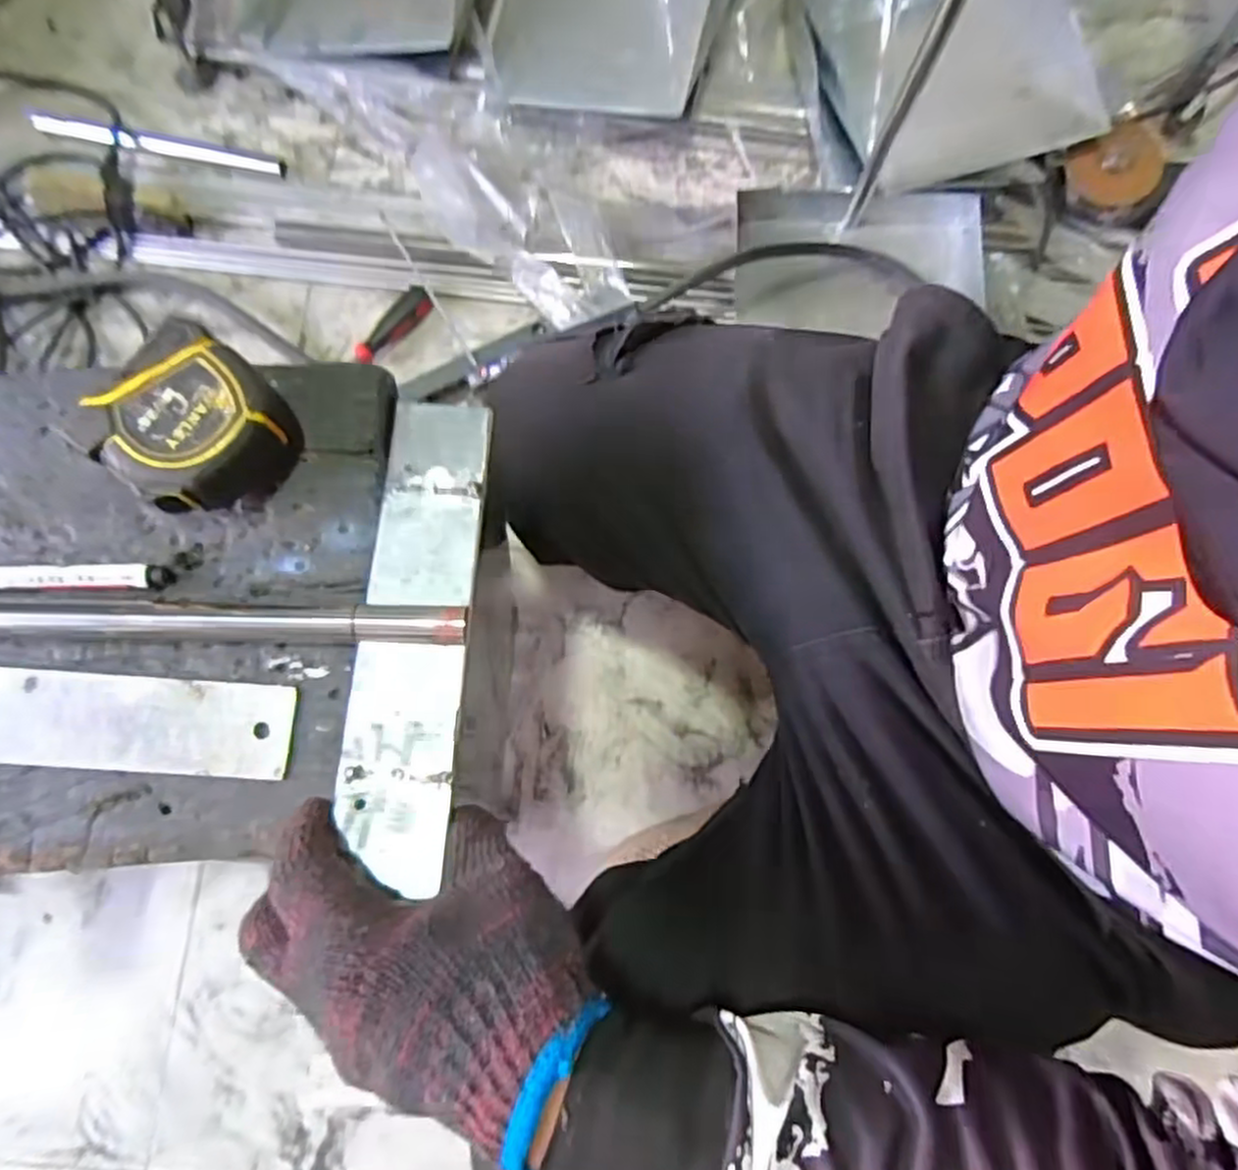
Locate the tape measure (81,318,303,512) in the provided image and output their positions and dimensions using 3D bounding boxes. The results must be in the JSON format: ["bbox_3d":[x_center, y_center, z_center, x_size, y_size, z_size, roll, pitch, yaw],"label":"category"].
[{"bbox_3d":[-0.204,-0.076,0.360,0.070,0.043,0.074,39,79,7],"label":"tape measure"}]

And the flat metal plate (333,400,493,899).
[{"bbox_3d":[-0.098,0.014,0.355,0.051,0.006,0.237,1,69,-1],"label":"flat metal plate"}]

